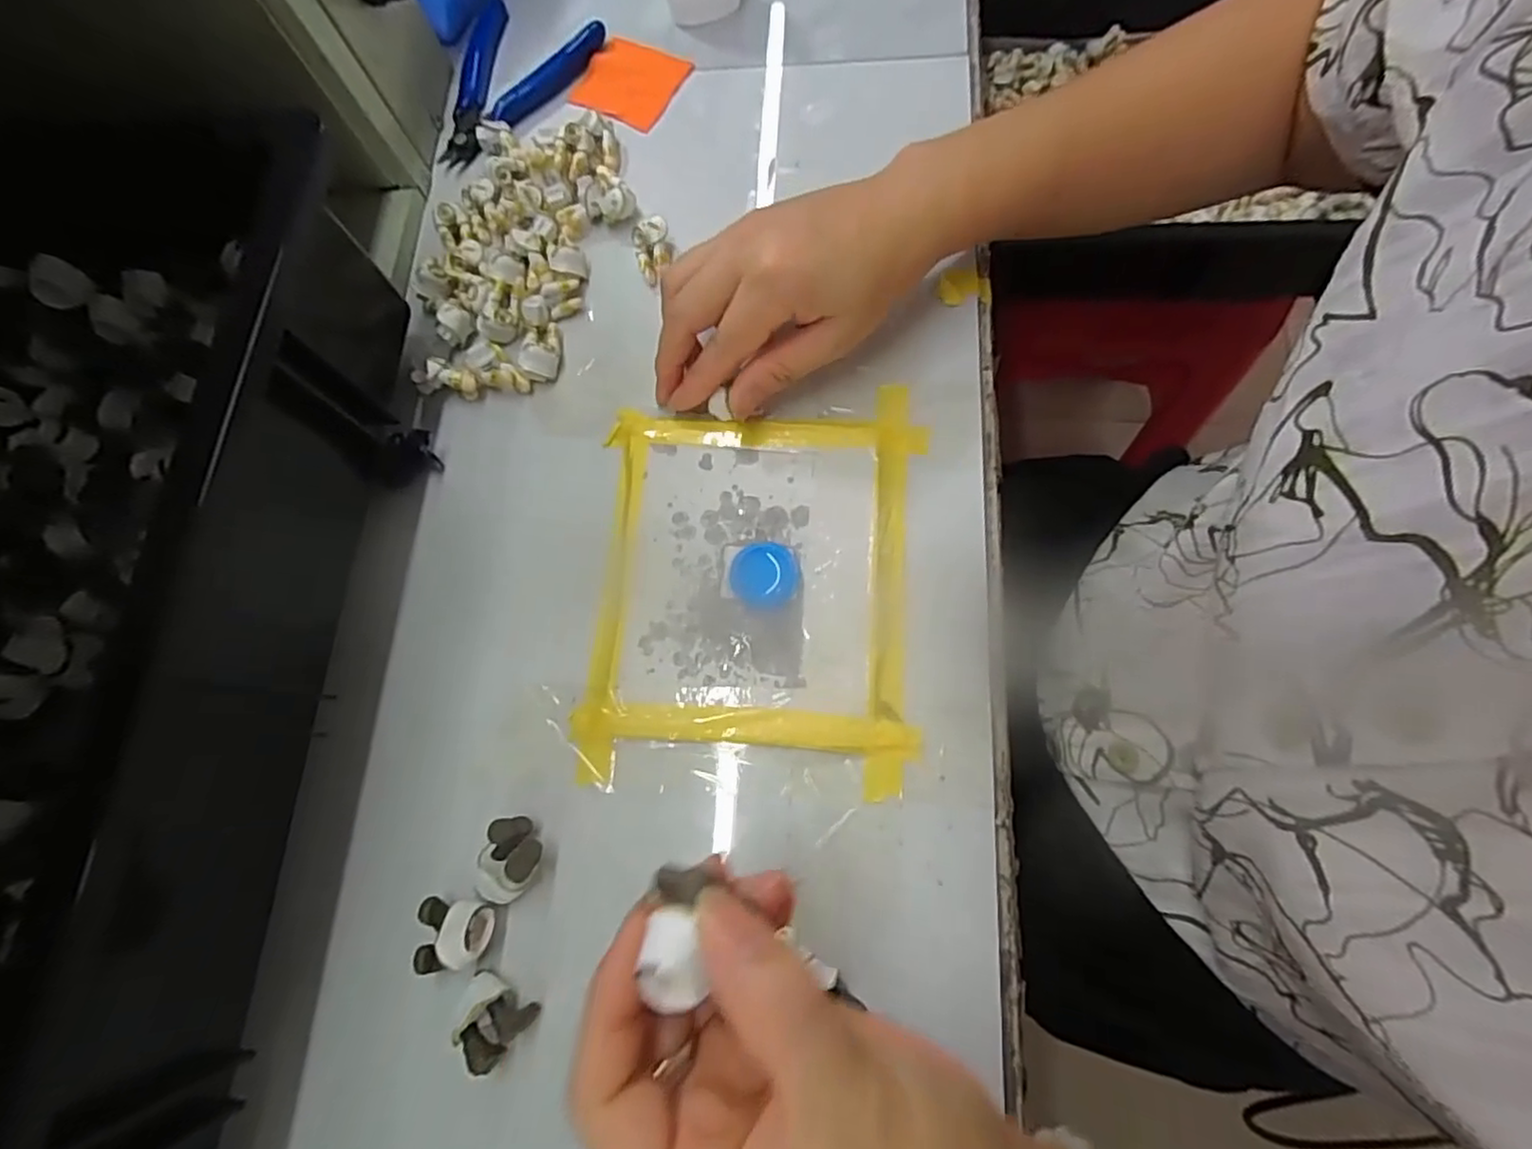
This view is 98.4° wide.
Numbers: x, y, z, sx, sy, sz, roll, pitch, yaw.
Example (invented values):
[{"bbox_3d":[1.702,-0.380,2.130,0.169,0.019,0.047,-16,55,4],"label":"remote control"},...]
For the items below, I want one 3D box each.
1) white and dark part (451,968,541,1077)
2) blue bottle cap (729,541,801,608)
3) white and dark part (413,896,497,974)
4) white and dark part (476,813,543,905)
[{"bbox_3d":[-0.103,0.165,0.246,0.026,0.017,0.022,32,79,13],"label":"white and dark part"},{"bbox_3d":[0.000,0.000,0.290,0.030,0.006,0.029,0,73,2],"label":"blue bottle cap"},{"bbox_3d":[-0.119,0.137,0.254,0.028,0.023,0.024,-5,73,3],"label":"white and dark part"},{"bbox_3d":[-0.100,0.111,0.260,0.024,0.024,0.029,-10,73,2],"label":"white and dark part"}]

